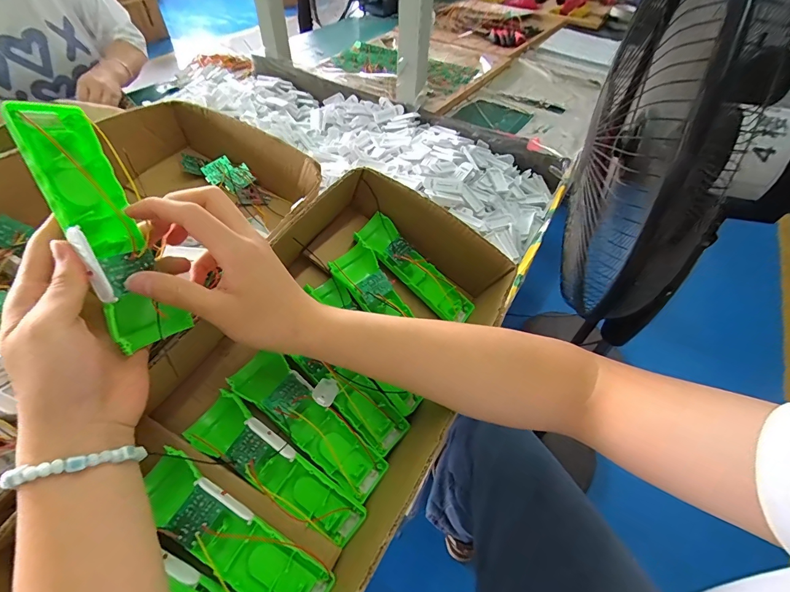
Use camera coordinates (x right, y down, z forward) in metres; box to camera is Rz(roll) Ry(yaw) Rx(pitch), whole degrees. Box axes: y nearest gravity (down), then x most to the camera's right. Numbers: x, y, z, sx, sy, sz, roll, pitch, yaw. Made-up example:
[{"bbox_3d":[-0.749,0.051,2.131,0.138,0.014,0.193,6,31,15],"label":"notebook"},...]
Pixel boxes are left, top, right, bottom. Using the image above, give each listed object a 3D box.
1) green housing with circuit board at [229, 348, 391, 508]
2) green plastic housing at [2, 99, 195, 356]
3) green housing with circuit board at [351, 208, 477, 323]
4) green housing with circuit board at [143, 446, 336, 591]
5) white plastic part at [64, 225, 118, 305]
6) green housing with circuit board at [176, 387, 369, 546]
[{"bbox_3d":[-0.073,0.114,0.336,0.159,0.027,0.044,43,57,1],"label":"green housing with circuit board"},{"bbox_3d":[-0.197,-0.045,0.253,0.026,0.162,0.049,-14,11,34],"label":"green plastic housing"},{"bbox_3d":[0.027,-0.029,0.435,0.160,0.033,0.047,42,55,-6],"label":"green housing with circuit board"},{"bbox_3d":[-0.118,0.181,0.278,0.157,0.032,0.044,42,56,-2],"label":"green housing with circuit board"},{"bbox_3d":[-0.188,-0.019,0.232,0.010,0.049,0.008,-25,13,-22],"label":"white plastic part"},{"bbox_3d":[-0.097,0.146,0.313,0.159,0.038,0.042,38,55,1],"label":"green housing with circuit board"}]

